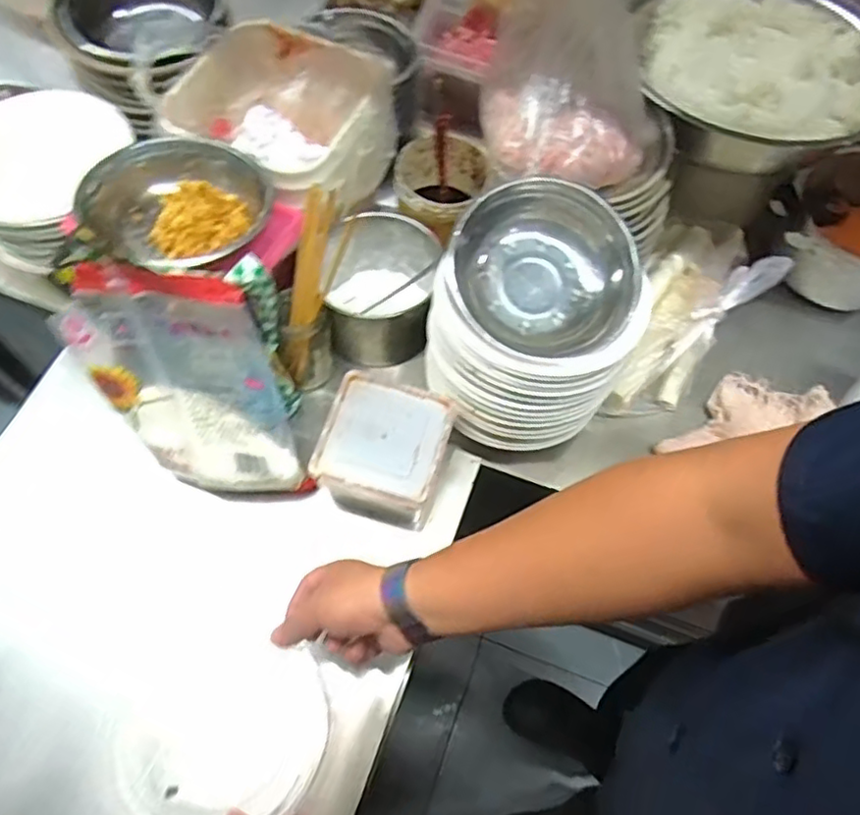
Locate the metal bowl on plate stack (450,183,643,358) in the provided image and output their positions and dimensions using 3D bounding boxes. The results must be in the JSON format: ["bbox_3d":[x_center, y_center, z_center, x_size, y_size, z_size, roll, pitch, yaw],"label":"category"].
[{"bbox_3d":[0.111,-0.134,0.622,0.184,0.073,0.177,19,69,-6],"label":"metal bowl on plate stack"}]

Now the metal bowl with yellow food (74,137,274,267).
[{"bbox_3d":[-0.244,-0.197,0.632,0.169,0.060,0.161,1,64,-2],"label":"metal bowl with yellow food"}]

